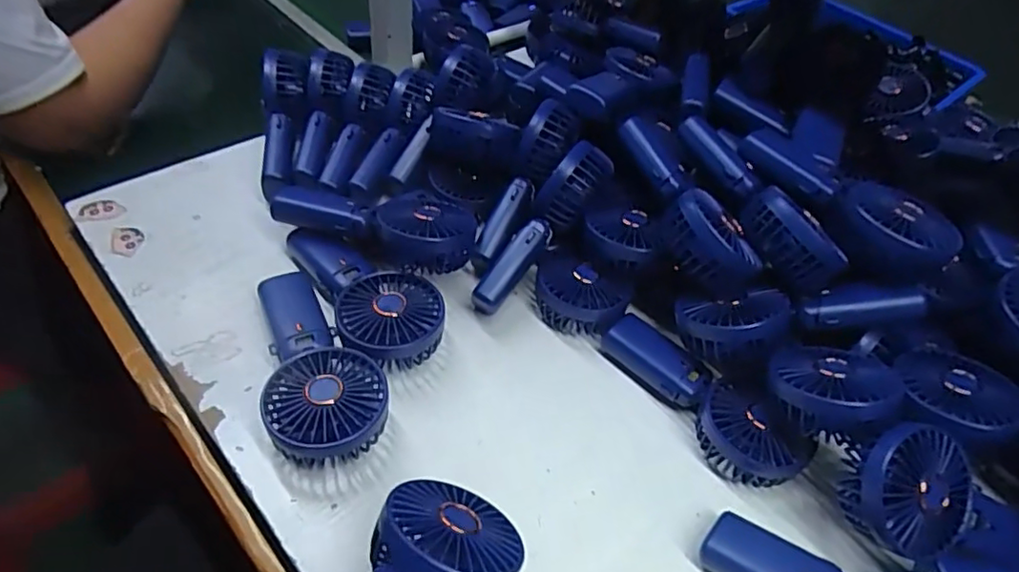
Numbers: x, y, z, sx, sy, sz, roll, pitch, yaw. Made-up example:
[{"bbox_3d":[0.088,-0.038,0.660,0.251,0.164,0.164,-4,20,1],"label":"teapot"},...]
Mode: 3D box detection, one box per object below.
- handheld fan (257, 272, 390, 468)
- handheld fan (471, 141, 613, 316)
[{"bbox_3d":[-0.151,0.053,0.473,0.085,0.041,0.184,-13,51,-21],"label":"handheld fan"},{"bbox_3d":[0.033,-0.046,0.560,0.032,0.079,0.177,35,82,20],"label":"handheld fan"}]

